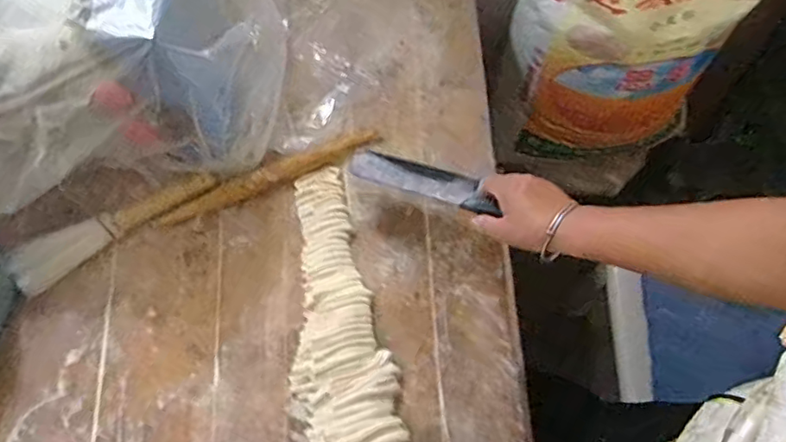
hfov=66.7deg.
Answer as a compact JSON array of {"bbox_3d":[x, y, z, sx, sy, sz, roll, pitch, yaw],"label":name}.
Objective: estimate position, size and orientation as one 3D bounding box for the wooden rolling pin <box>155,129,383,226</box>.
[{"bbox_3d":[-0.153,-0.059,0.763,0.292,0.019,0.029,-24,70,-9],"label":"wooden rolling pin"}]

